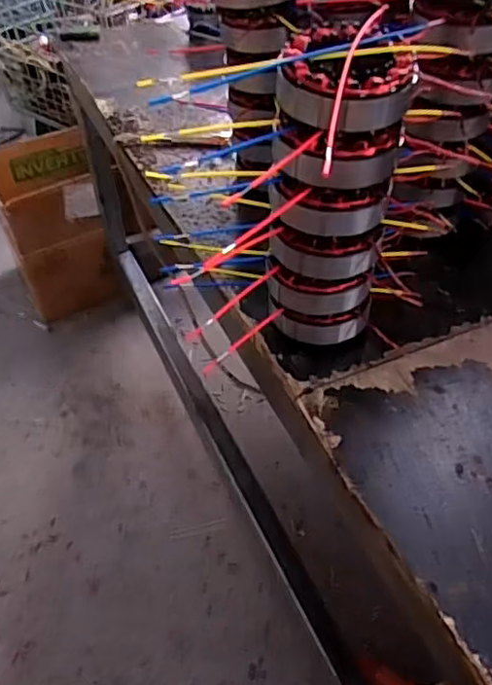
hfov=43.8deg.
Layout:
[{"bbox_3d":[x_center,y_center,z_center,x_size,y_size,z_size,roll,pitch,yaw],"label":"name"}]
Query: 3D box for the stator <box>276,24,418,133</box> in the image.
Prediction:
[{"bbox_3d":[0.064,-0.168,0.397,0.086,0.039,0.092,1,45,5],"label":"stator"}]

